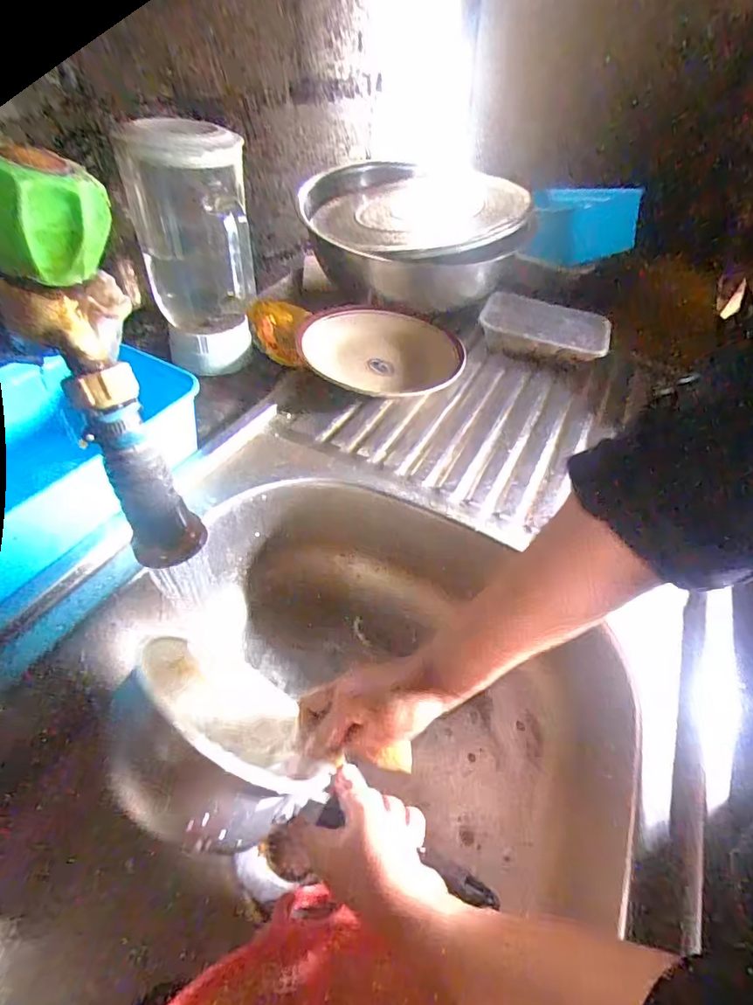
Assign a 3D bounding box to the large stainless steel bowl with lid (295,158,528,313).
[{"bbox_3d":[0.054,-0.400,0.771,0.322,0.131,0.323,3,44,-3],"label":"large stainless steel bowl with lid"}]

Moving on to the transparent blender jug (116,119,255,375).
[{"bbox_3d":[-0.195,-0.262,0.571,0.110,0.238,0.110,-11,44,-13],"label":"transparent blender jug"}]

